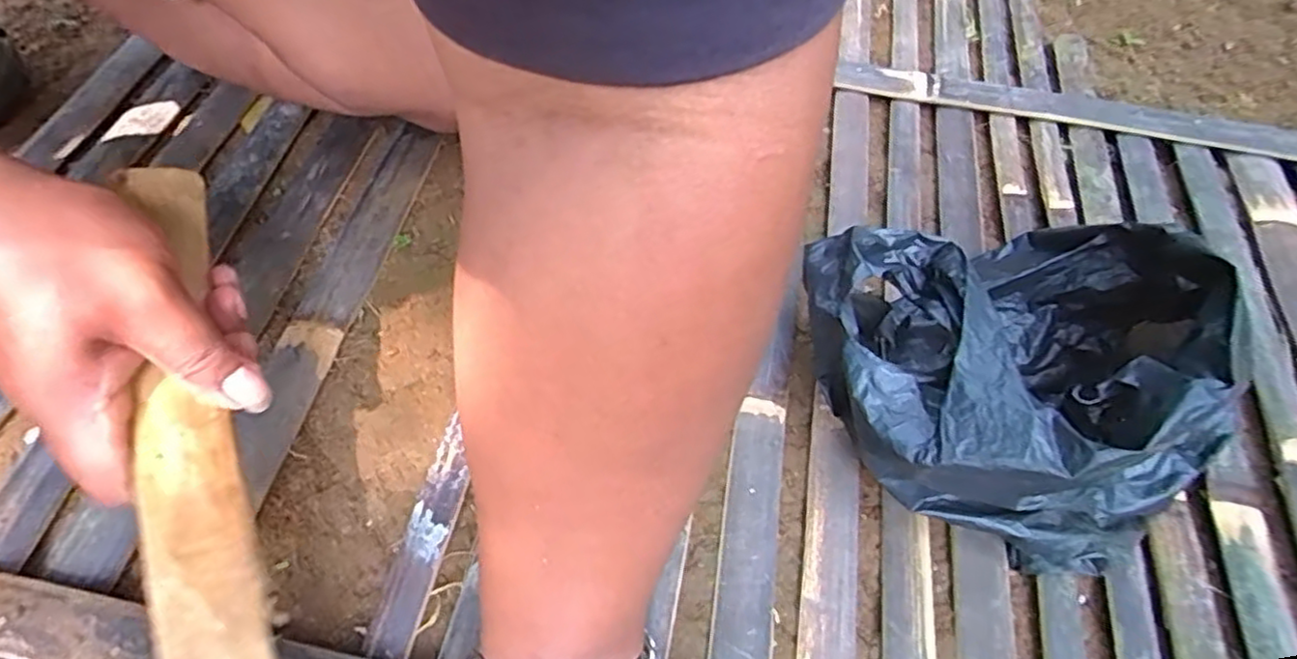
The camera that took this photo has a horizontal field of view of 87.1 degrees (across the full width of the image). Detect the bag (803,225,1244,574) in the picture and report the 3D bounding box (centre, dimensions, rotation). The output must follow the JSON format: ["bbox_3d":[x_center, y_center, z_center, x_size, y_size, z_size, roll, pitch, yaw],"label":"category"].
[{"bbox_3d":[0.176,0.020,0.326,0.172,0.124,0.170,-13,59,-13],"label":"bag"}]

